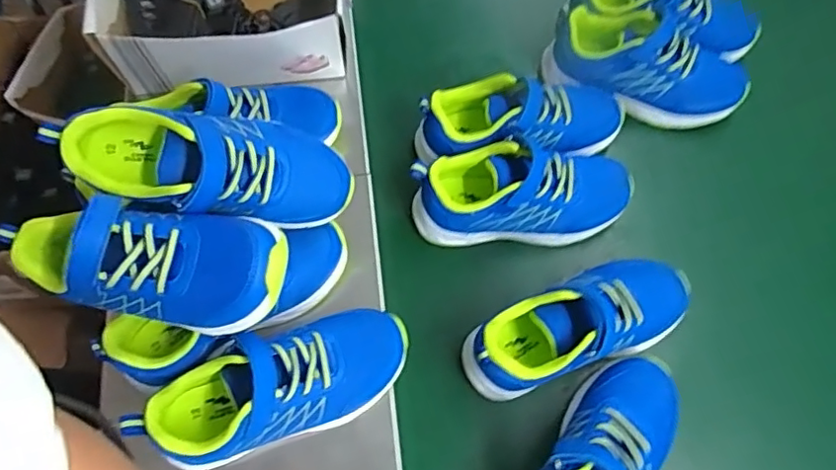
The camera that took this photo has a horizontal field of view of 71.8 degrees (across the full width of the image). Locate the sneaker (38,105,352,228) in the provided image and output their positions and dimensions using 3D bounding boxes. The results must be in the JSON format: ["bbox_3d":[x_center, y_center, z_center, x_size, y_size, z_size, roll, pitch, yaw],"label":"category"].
[{"bbox_3d":[-0.147,-0.047,0.429,0.196,0.073,0.078,8,66,-17],"label":"sneaker"}]

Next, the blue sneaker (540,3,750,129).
[{"bbox_3d":[0.236,-0.177,0.590,0.200,0.077,0.087,9,68,5],"label":"blue sneaker"}]

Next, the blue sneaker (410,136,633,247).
[{"bbox_3d":[0.098,-0.042,0.535,0.200,0.072,0.077,-3,67,0],"label":"blue sneaker"}]

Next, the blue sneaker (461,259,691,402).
[{"bbox_3d":[0.139,0.071,0.487,0.203,0.072,0.081,-21,68,-7],"label":"blue sneaker"}]

